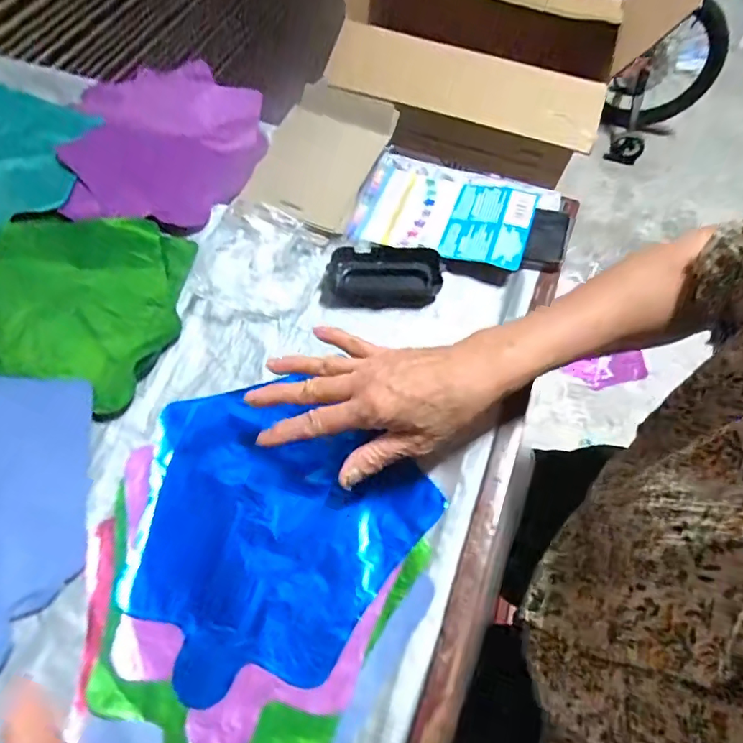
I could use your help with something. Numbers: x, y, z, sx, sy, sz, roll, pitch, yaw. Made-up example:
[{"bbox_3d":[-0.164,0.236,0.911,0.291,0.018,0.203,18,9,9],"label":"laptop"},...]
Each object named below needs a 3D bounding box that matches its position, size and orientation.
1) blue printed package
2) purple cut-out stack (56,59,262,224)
[{"bbox_3d":[0.085,-0.172,0.530,0.199,0.016,0.126,16,64,9],"label":"blue printed package"},{"bbox_3d":[-0.250,-0.272,0.585,0.232,0.029,0.239,1,62,1],"label":"purple cut-out stack"}]

